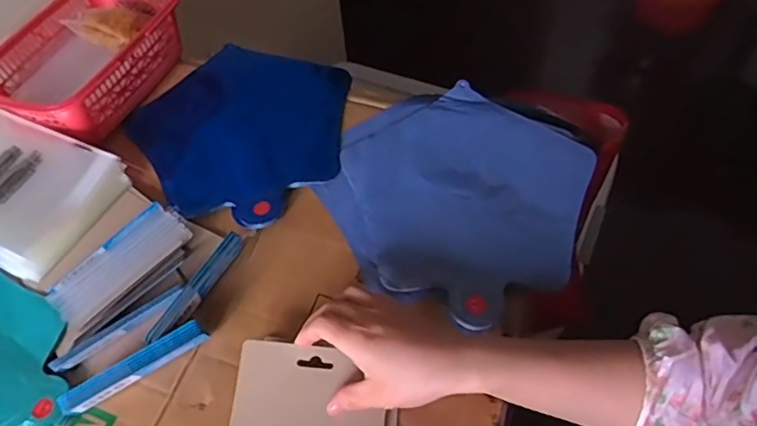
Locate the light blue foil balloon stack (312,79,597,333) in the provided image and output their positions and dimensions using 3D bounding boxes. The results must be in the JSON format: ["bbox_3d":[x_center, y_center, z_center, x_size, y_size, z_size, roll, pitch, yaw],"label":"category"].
[{"bbox_3d":[0.074,-0.025,0.552,0.229,0.022,0.239,21,60,18],"label":"light blue foil balloon stack"}]

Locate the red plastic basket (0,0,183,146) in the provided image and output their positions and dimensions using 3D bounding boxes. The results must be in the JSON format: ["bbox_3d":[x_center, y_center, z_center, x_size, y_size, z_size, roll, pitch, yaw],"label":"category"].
[{"bbox_3d":[-0.316,-0.171,0.632,0.145,0.070,0.214,15,58,14],"label":"red plastic basket"}]

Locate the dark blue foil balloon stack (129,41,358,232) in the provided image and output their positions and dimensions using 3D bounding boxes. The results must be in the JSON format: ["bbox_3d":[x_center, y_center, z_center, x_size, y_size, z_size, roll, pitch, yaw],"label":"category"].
[{"bbox_3d":[-0.146,-0.095,0.604,0.231,0.013,0.215,26,61,20],"label":"dark blue foil balloon stack"}]

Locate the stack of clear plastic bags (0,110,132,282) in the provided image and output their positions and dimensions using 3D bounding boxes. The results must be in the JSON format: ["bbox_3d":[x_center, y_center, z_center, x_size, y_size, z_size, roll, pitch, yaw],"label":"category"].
[{"bbox_3d":[-0.355,-0.024,0.553,0.196,0.037,0.136,21,60,17],"label":"stack of clear plastic bags"}]

